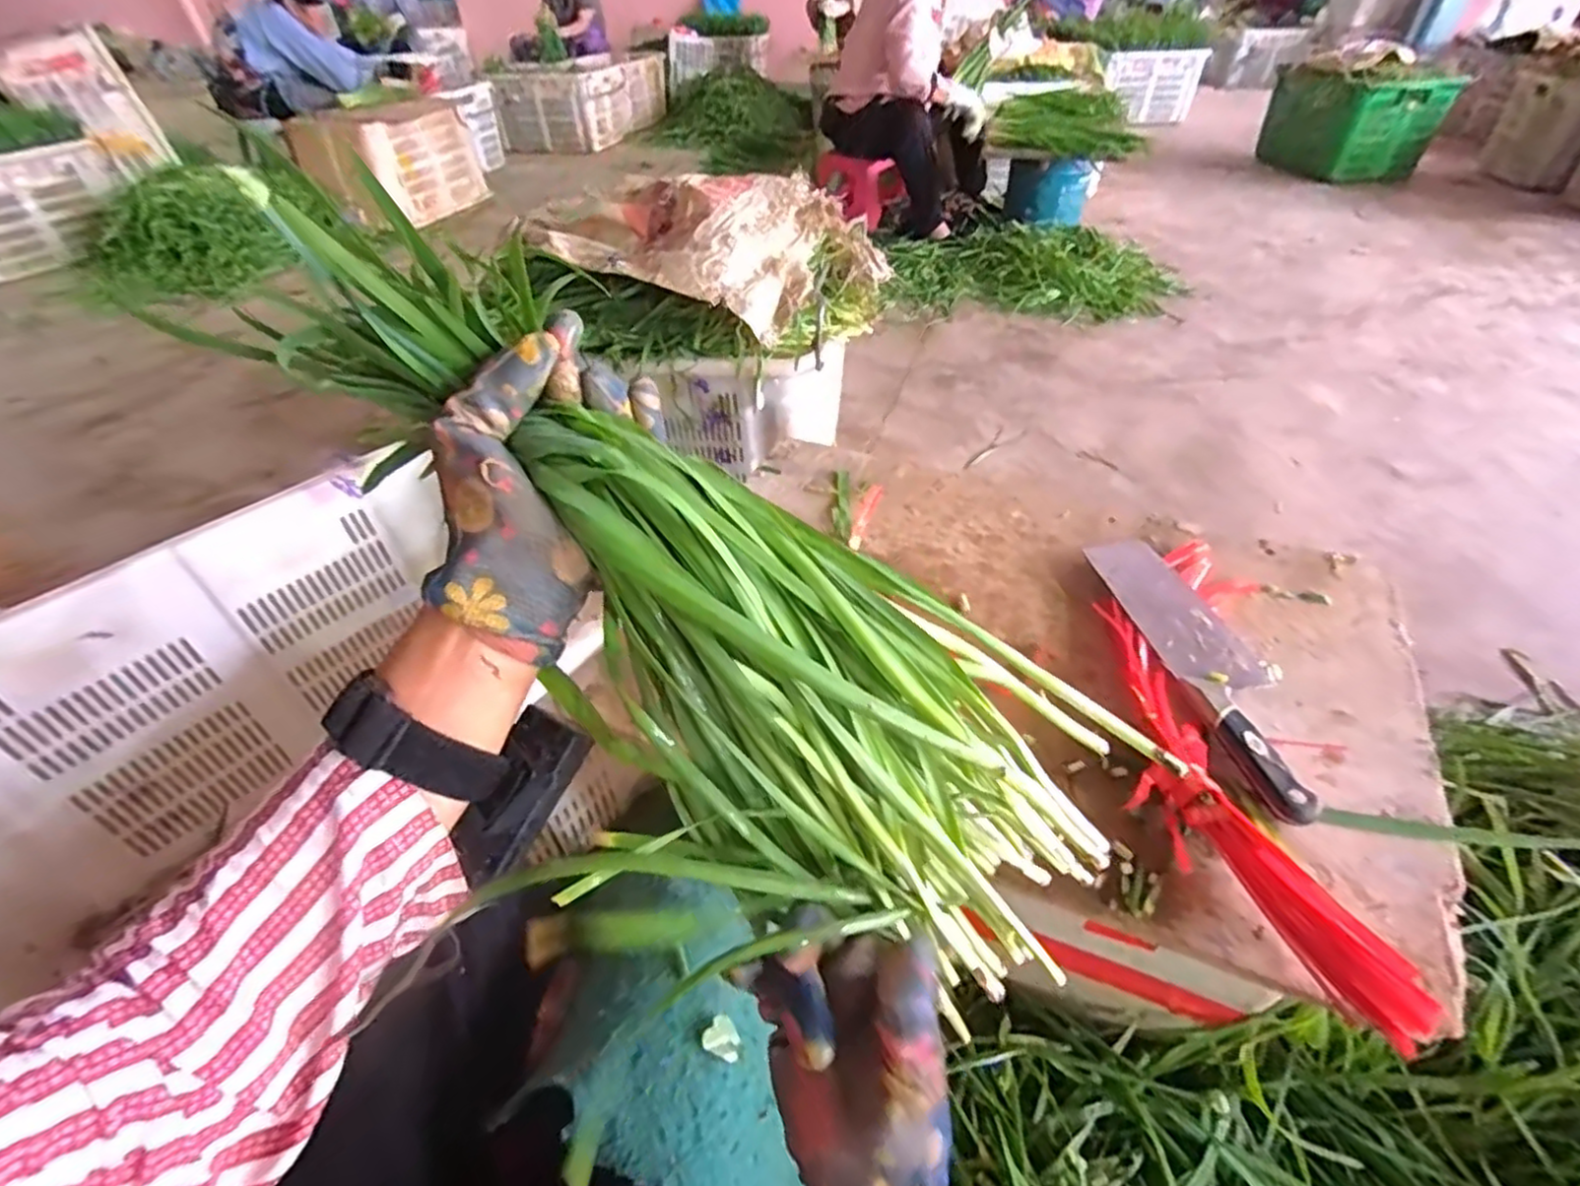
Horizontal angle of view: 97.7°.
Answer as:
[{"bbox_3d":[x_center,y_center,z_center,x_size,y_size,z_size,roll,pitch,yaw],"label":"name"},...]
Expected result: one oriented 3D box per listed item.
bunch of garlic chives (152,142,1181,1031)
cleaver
[{"bbox_3d":[-0.041,0.006,0.301,0.421,0.100,0.190,43,51,-3],"label":"bunch of garlic chives"},{"bbox_3d":[0.343,0.050,0.565,0.086,0.017,0.284,-8,43,-7],"label":"cleaver"}]

